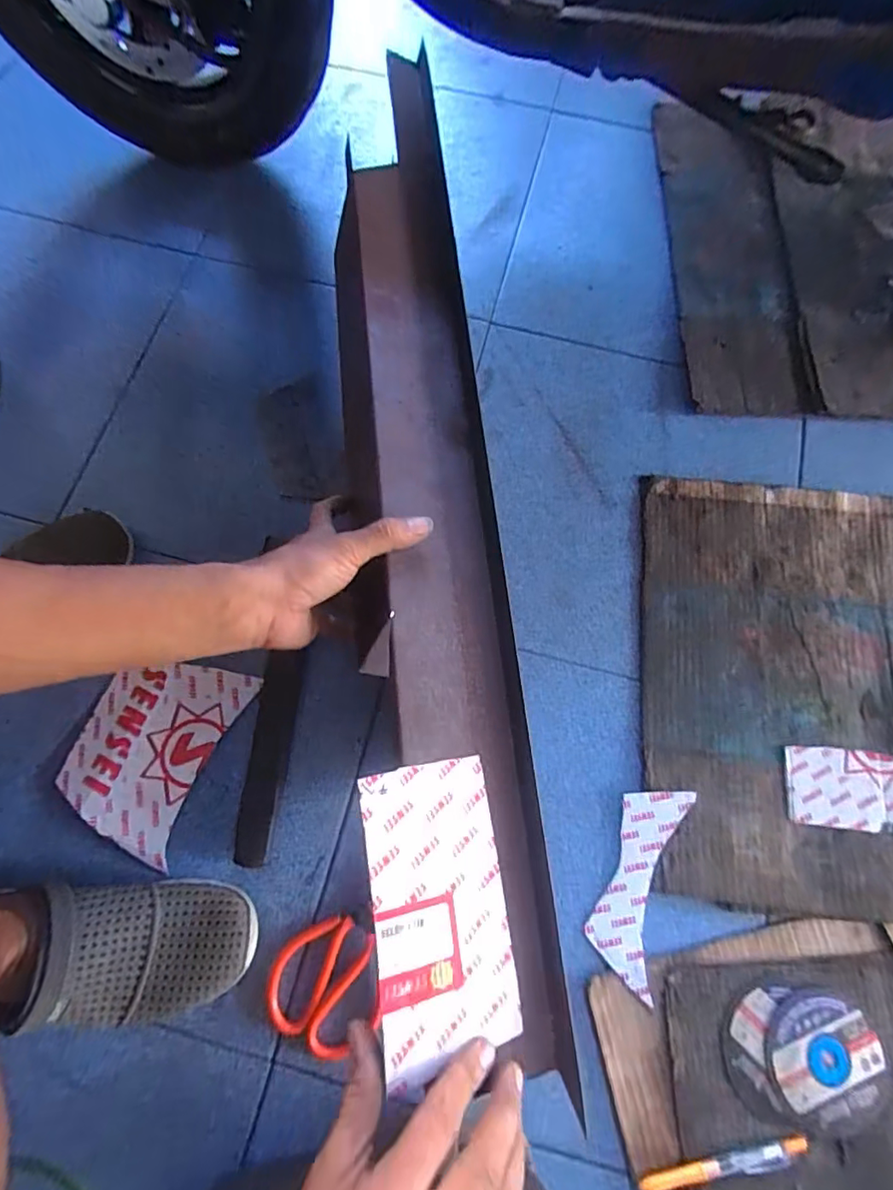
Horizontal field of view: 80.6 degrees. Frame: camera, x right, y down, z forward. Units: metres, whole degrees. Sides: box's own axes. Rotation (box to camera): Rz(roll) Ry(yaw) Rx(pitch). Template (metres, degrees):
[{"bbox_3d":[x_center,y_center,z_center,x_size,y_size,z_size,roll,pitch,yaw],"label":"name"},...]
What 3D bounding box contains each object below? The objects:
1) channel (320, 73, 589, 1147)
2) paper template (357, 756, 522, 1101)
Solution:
[{"bbox_3d":[-0.023,-0.120,0.414,0.123,0.054,0.823,-7,74,-3],"label":"channel"},{"bbox_3d":[-0.003,0.183,0.311,0.083,0.004,0.157,-1,73,-26],"label":"paper template"}]

